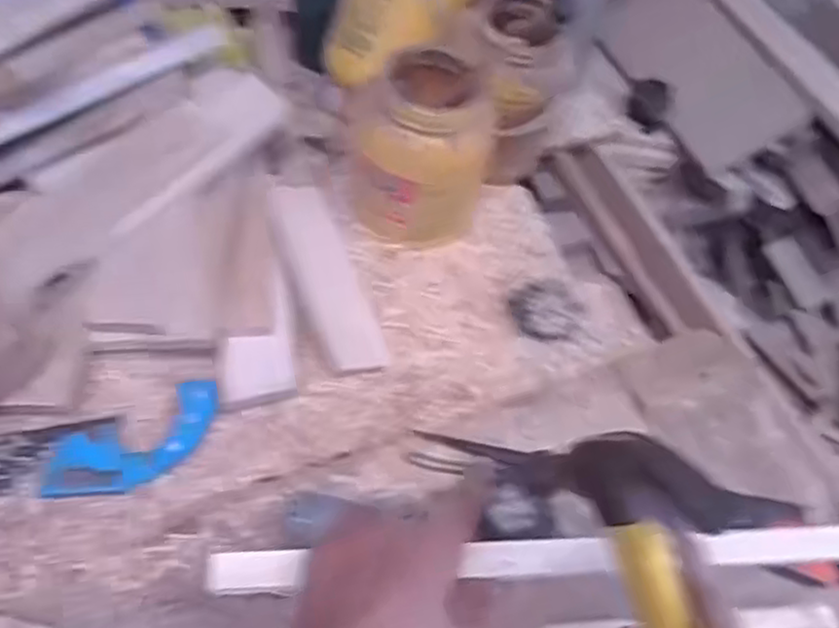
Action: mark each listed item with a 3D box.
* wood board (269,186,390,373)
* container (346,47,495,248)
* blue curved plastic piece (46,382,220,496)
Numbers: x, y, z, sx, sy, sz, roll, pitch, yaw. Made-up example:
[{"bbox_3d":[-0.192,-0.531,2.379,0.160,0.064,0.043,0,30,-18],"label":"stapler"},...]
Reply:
[{"bbox_3d":[-0.100,-0.039,0.808,0.060,0.013,0.217,-22,86,-22],"label":"wood board"},{"bbox_3d":[-0.002,-0.177,0.850,0.159,0.200,0.160,8,51,0],"label":"container"},{"bbox_3d":[-0.270,0.127,0.715,0.169,0.014,0.076,-21,75,-19],"label":"blue curved plastic piece"}]

